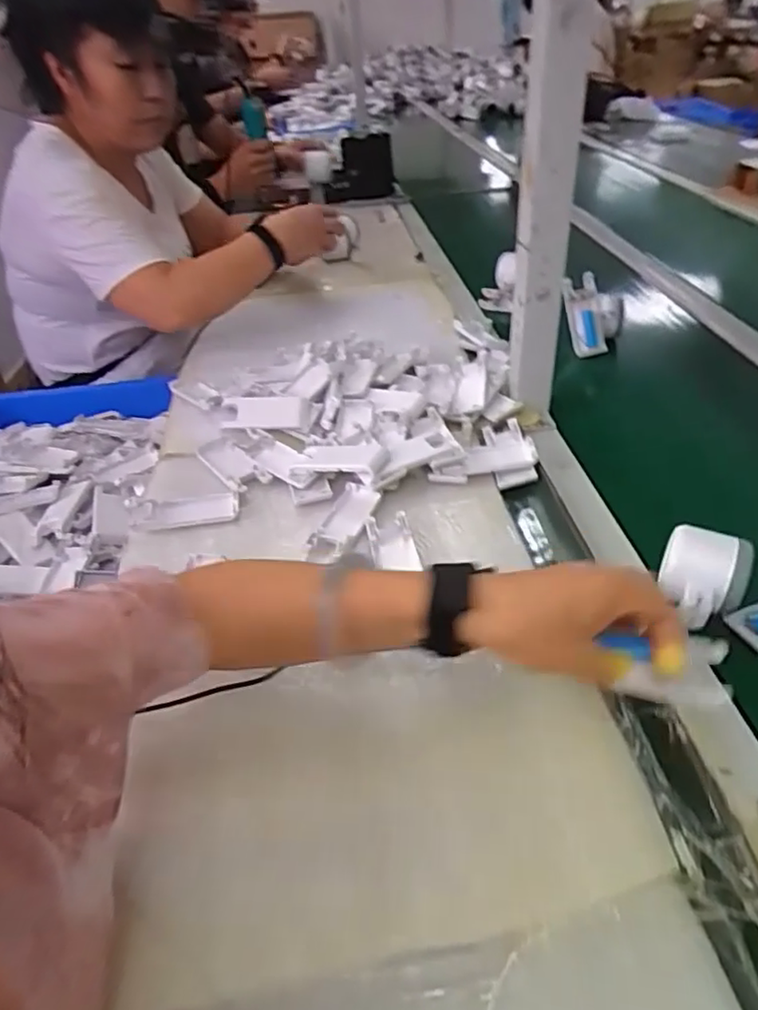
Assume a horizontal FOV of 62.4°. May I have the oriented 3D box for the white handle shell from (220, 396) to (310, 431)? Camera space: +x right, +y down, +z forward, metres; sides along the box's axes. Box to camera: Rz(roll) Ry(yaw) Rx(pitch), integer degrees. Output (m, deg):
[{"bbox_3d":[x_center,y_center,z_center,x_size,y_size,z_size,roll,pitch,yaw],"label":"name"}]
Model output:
[{"bbox_3d":[-0.131,-0.102,0.721,0.102,0.020,0.045,-1,61,7],"label":"white handle shell"}]

